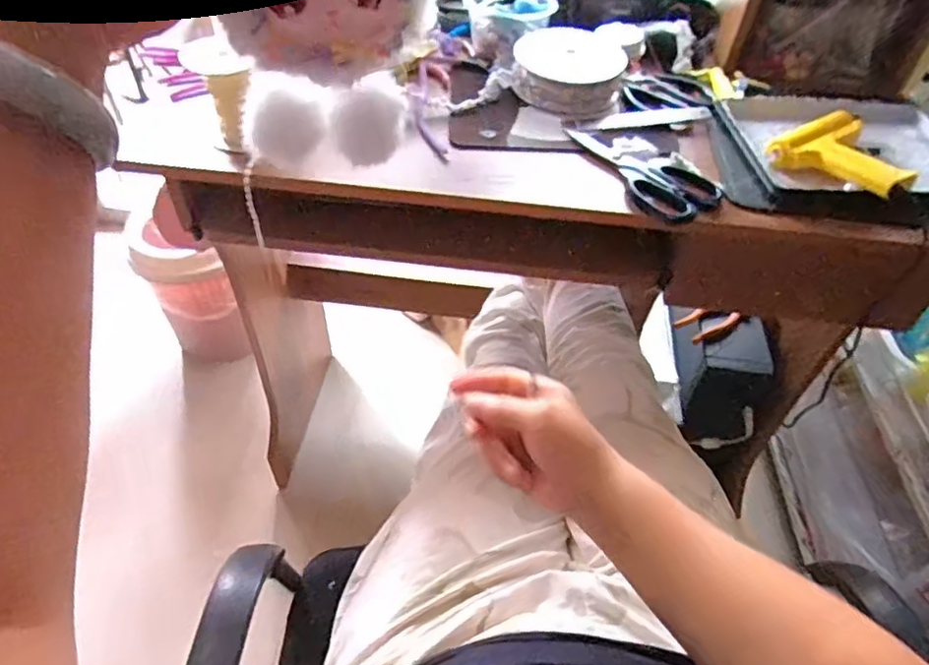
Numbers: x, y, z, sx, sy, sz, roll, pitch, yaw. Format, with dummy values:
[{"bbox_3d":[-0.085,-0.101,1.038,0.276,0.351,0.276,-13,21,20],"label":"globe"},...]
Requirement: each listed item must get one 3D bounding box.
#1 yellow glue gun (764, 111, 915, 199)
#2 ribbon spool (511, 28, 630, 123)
[{"bbox_3d":[0.393,-0.185,0.615,0.129,0.040,0.122,35,54,25],"label":"yellow glue gun"},{"bbox_3d":[0.120,-0.298,0.693,0.124,0.049,0.121,2,47,-2],"label":"ribbon spool"}]

